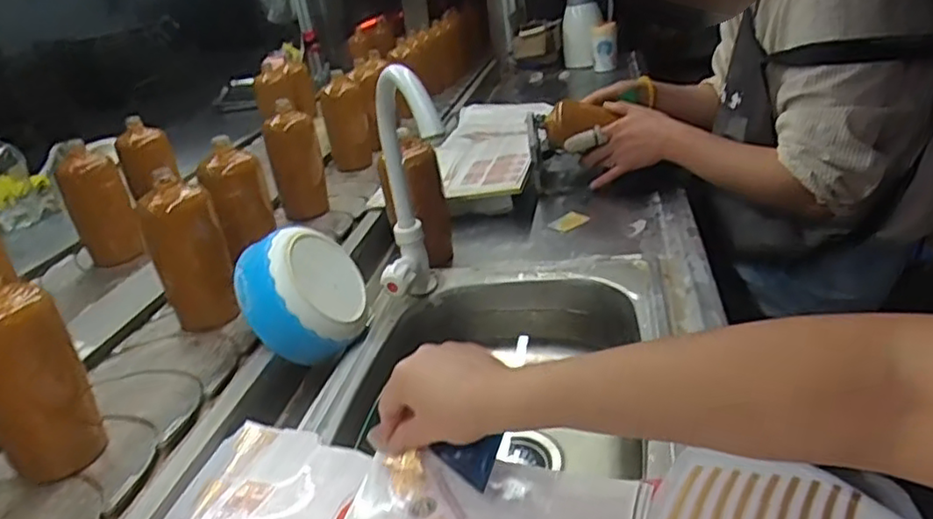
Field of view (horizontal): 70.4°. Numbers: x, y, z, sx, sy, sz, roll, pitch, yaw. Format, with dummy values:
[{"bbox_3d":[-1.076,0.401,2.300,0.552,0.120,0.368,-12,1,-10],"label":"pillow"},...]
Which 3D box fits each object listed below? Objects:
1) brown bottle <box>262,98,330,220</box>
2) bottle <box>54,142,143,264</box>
[{"bbox_3d":[-0.273,-0.157,1.078,0.082,0.172,0.066,-16,27,-17],"label":"brown bottle"},{"bbox_3d":[-0.560,-0.083,1.010,0.088,0.171,0.090,-24,30,-30],"label":"bottle"}]

